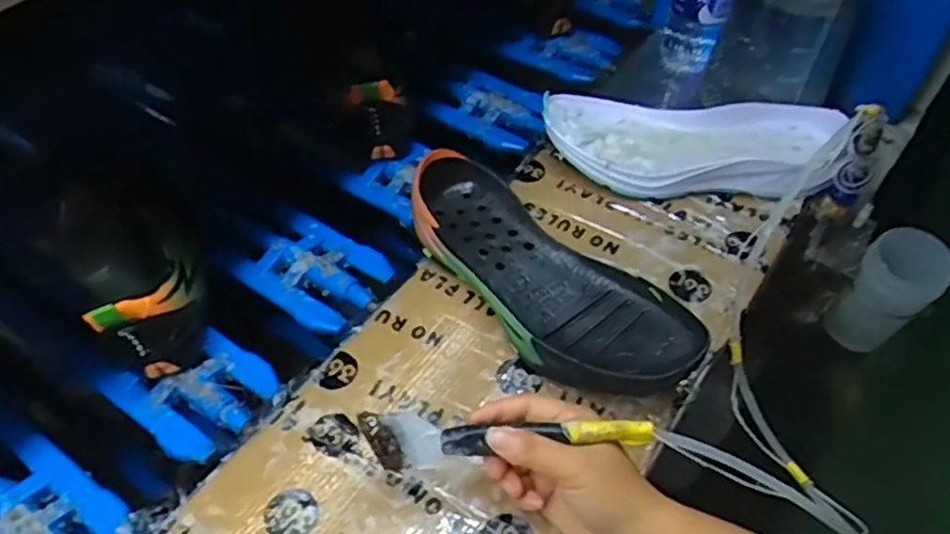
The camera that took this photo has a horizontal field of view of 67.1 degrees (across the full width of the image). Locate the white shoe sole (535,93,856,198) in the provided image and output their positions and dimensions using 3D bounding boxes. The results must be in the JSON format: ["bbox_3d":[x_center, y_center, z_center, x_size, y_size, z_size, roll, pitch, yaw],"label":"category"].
[{"bbox_3d":[0.197,-0.119,0.676,0.267,0.071,0.099,1,51,-2],"label":"white shoe sole"}]

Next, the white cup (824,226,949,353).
[{"bbox_3d":[0.429,0.034,0.758,0.084,0.137,0.074,-36,63,-22],"label":"white cup"}]

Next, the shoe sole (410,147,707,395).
[{"bbox_3d":[0.051,0.001,0.551,0.108,0.059,0.265,-34,60,-26],"label":"shoe sole"}]

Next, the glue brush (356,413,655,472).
[{"bbox_3d":[0.016,0.107,0.438,0.178,0.033,0.011,-2,6,8],"label":"glue brush"}]

